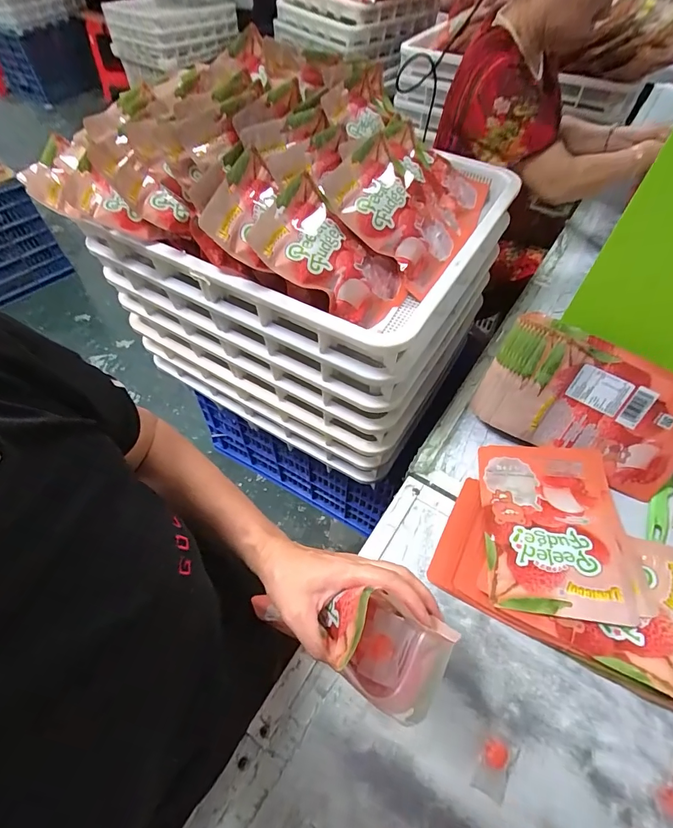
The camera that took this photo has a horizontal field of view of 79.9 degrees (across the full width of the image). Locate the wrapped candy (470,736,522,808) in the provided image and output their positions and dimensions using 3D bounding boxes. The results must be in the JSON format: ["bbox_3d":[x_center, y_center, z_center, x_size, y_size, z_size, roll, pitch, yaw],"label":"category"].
[{"bbox_3d":[0.158,0.351,0.398,0.031,0.010,0.049,27,59,18],"label":"wrapped candy"}]

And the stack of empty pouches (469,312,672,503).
[{"bbox_3d":[0.355,-0.014,0.573,0.278,0.174,0.059,28,19,12],"label":"stack of empty pouches"}]

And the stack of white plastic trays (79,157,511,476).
[{"bbox_3d":[-0.053,-0.248,0.812,0.600,0.378,0.466,25,58,17],"label":"stack of white plastic trays"}]

